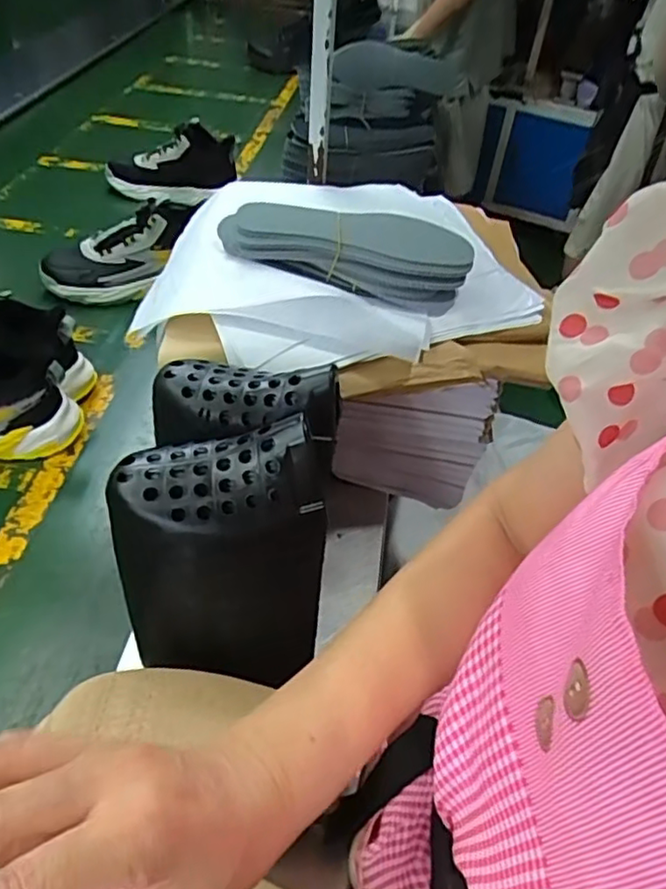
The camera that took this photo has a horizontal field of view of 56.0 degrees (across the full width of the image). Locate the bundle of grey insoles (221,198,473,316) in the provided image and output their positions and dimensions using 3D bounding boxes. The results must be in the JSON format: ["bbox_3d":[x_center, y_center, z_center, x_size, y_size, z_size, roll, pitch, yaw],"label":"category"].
[{"bbox_3d":[0.013,-0.203,0.663,0.259,0.078,0.085,6,48,2],"label":"bundle of grey insoles"}]

